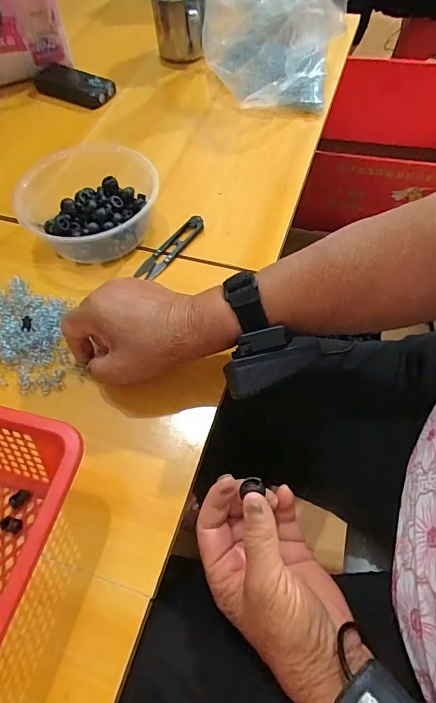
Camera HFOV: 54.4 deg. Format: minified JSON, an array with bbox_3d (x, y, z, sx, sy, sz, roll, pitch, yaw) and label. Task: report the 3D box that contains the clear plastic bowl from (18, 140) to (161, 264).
[{"bbox_3d":[-0.136,-0.162,0.458,0.139,0.054,0.152,-38,65,-19],"label":"clear plastic bowl"}]

